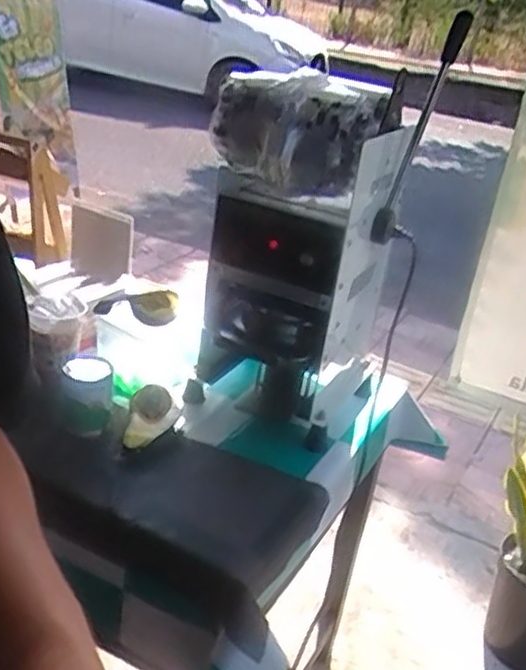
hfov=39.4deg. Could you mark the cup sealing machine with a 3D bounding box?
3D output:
[{"bbox_3d":[0.071,-0.130,1.182,0.232,0.528,0.326,18,28,18],"label":"cup sealing machine"}]

